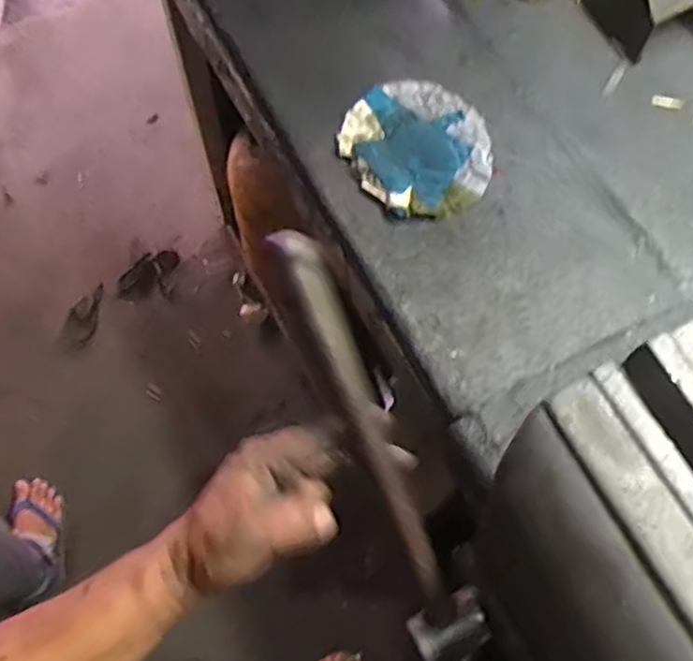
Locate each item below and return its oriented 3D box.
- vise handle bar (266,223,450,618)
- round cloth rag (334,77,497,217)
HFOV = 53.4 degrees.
[{"bbox_3d":[0.017,0.076,0.467,0.025,0.019,0.304,-24,106,-9],"label":"vise handle bar"},{"bbox_3d":[0.085,-0.221,0.820,0.164,0.012,0.192,-28,70,-10],"label":"round cloth rag"}]

